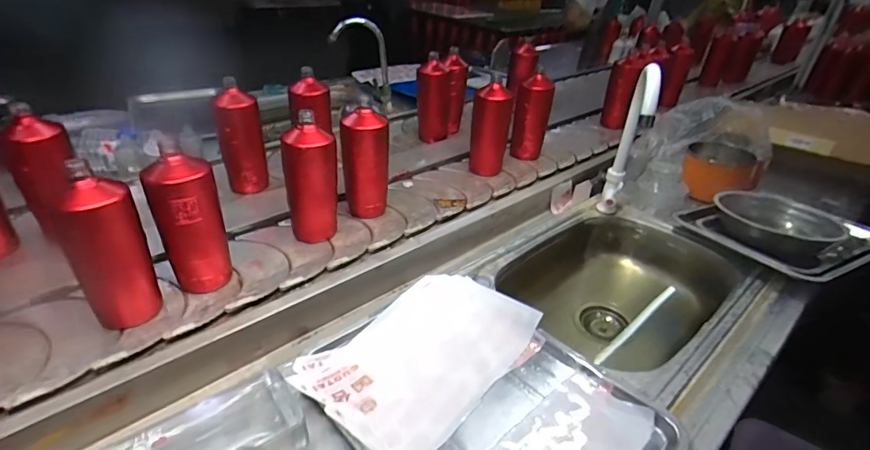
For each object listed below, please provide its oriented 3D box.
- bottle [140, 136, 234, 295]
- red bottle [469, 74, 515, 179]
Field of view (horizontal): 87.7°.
[{"bbox_3d":[-0.334,-0.004,0.616,0.069,0.203,0.067,4,32,-3],"label":"bottle"},{"bbox_3d":[0.121,-0.212,0.976,0.074,0.199,0.061,-1,33,-10],"label":"red bottle"}]

